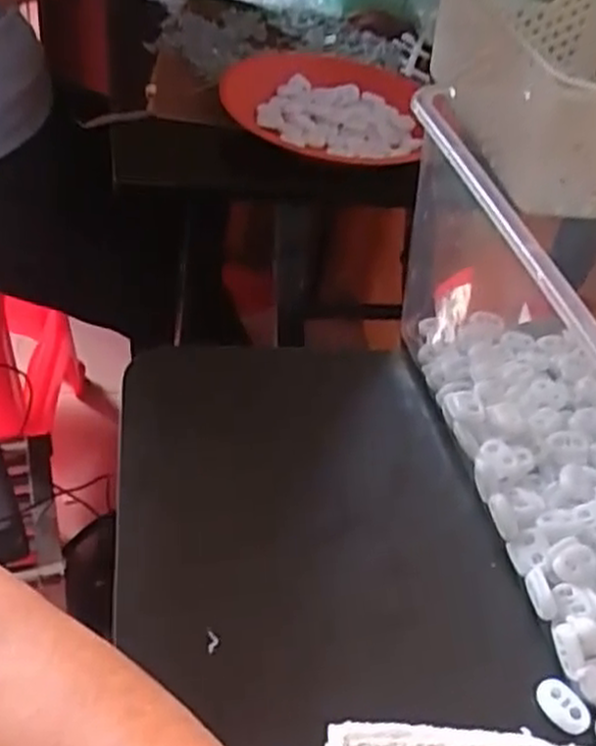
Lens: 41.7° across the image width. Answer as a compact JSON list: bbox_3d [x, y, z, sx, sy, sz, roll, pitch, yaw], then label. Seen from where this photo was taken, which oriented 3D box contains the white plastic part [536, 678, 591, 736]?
[{"bbox_3d":[0.108,0.135,0.318,0.016,0.005,0.023,-22,51,-32],"label":"white plastic part"}]

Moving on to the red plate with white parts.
[{"bbox_3d":[0.022,-0.230,0.681,0.173,0.027,0.184,6,42,-6],"label":"red plate with white parts"}]

